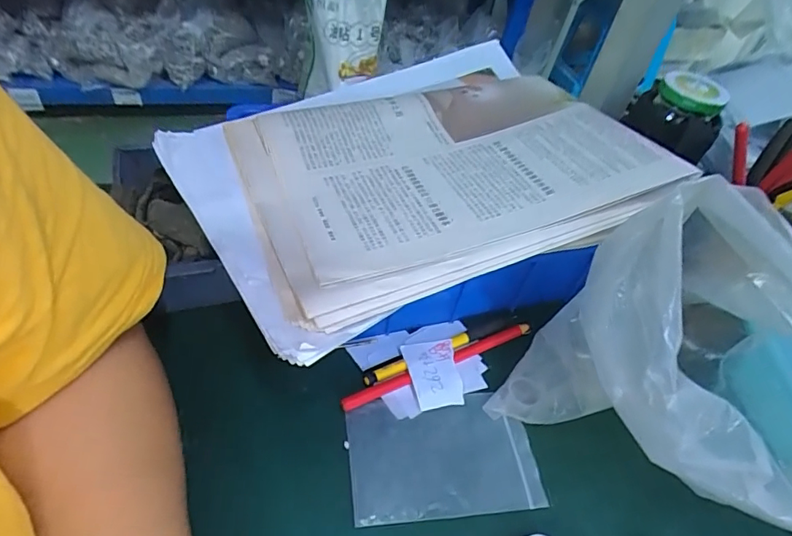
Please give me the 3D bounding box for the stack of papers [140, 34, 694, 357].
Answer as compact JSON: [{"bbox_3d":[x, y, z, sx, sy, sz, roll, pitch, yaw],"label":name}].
[{"bbox_3d":[0.010,-0.084,0.353,0.318,0.043,0.253,-17,51,-20],"label":"stack of papers"}]

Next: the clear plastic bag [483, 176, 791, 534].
[{"bbox_3d":[0.163,0.062,0.283,0.156,0.174,0.160,6,47,-6],"label":"clear plastic bag"}]

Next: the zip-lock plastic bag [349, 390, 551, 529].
[{"bbox_3d":[0.031,0.124,0.322,0.123,0.006,0.075,0,49,-12],"label":"zip-lock plastic bag"}]

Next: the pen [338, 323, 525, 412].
[{"bbox_3d":[0.035,0.070,0.362,0.163,0.011,0.009,-17,53,-25],"label":"pen"}]

